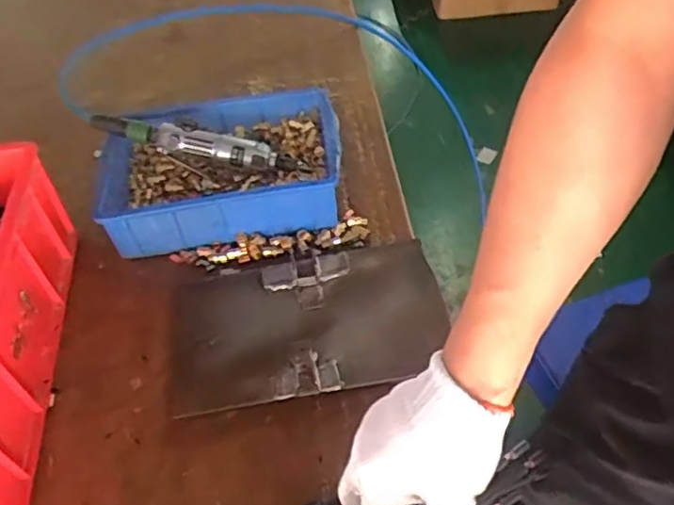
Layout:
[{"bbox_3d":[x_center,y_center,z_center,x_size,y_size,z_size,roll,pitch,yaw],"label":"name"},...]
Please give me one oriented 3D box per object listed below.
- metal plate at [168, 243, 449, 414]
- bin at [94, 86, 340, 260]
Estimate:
[{"bbox_3d":[-0.034,0.072,0.689,0.295,0.022,0.185,-11,49,-3],"label":"metal plate"},{"bbox_3d":[-0.150,-0.100,0.799,0.304,0.083,0.210,-9,49,-1],"label":"bin"}]

